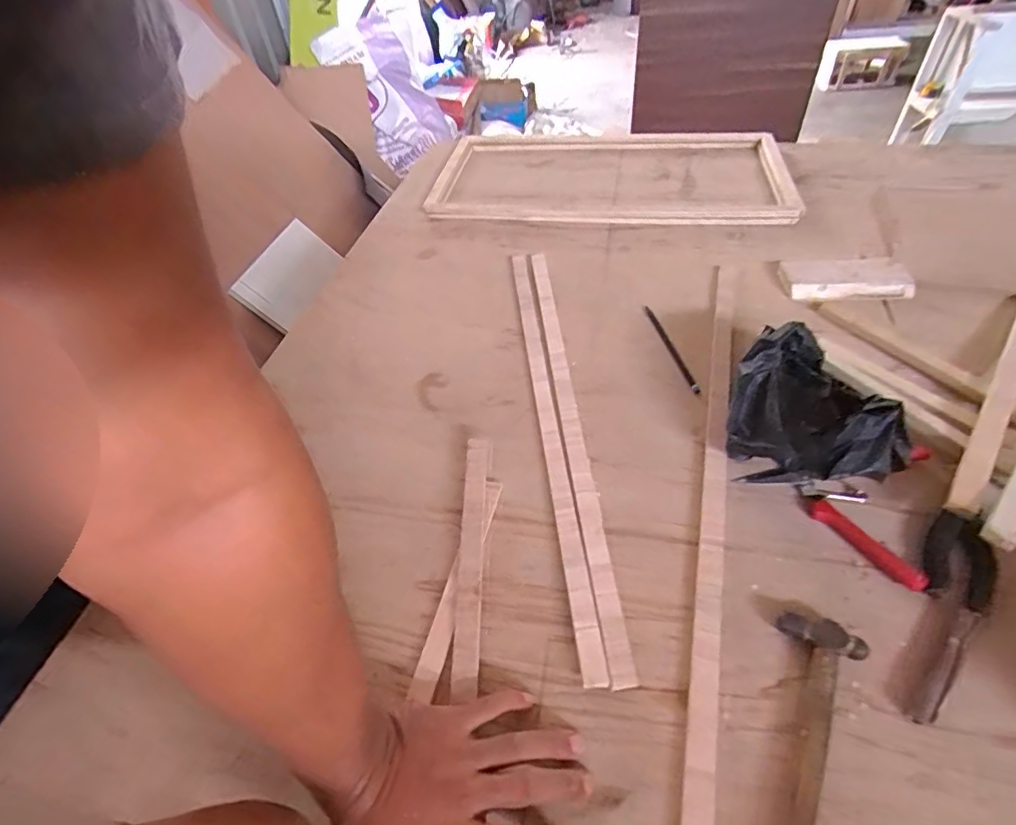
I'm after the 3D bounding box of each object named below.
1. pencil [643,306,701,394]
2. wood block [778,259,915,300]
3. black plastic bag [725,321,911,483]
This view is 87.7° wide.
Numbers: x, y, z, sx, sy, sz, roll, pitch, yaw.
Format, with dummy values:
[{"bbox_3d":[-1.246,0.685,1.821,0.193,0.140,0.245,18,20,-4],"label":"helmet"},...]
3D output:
[{"bbox_3d":[0.212,-0.084,0.688,0.014,0.011,0.169,-12,49,-3],"label":"pencil"},{"bbox_3d":[0.464,-0.185,0.728,0.158,0.024,0.068,0,49,7],"label":"wood block"},{"bbox_3d":[0.308,-0.005,0.530,0.162,0.100,0.180,30,59,28],"label":"black plastic bag"}]

